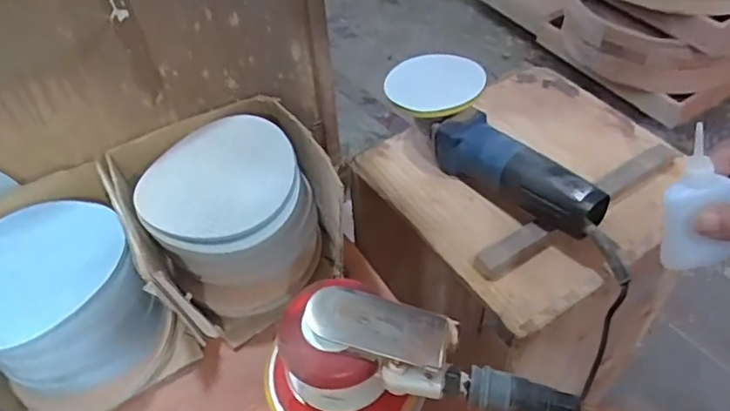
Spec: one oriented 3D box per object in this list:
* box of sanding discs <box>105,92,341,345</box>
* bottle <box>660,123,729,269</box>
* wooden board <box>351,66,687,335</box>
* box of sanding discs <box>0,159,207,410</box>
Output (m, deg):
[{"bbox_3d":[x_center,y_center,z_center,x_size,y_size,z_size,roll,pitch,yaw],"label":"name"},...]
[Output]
[{"bbox_3d":[-0.101,0.006,0.447,0.141,0.098,0.142,-28,54,-18],"label":"box of sanding discs"},{"bbox_3d":[0.213,-0.002,0.358,0.038,0.098,0.019,-16,26,-9],"label":"bottle"},{"bbox_3d":[0.208,-0.044,0.695,0.336,0.035,0.312,-29,54,-18],"label":"wooden board"},{"bbox_3d":[-0.221,0.068,0.407,0.139,0.103,0.146,-29,54,-18],"label":"box of sanding discs"}]

